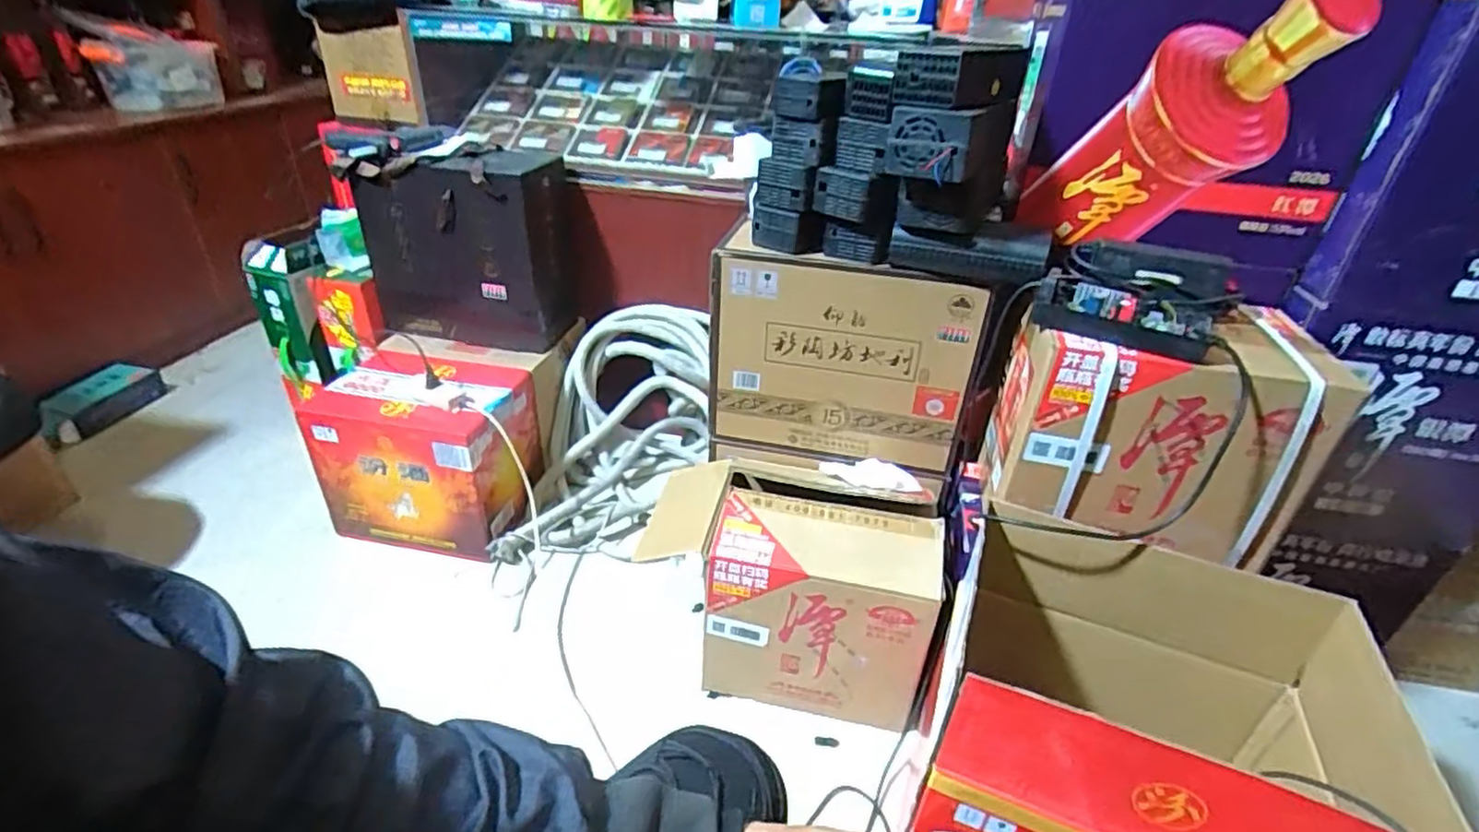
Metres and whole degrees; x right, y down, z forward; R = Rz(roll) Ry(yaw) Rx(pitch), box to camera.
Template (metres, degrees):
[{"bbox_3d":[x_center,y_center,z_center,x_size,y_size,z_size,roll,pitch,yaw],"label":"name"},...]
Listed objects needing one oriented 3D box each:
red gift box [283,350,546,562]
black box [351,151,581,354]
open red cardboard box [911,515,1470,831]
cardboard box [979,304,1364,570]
[{"bbox_3d":[-0.580,0.056,1.312,0.367,0.279,0.271,9,33,9],"label":"red gift box"},{"bbox_3d":[-0.549,-0.345,1.401,0.367,0.365,0.194,7,32,7],"label":"black box"},{"bbox_3d":[0.415,0.311,0.702,0.365,0.222,0.298,14,34,17],"label":"open red cardboard box"},{"bbox_3d":[0.501,0.009,0.832,0.315,0.234,0.212,9,33,9],"label":"cardboard box"}]

